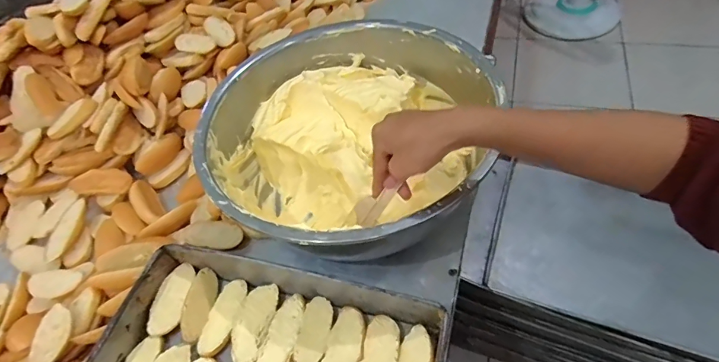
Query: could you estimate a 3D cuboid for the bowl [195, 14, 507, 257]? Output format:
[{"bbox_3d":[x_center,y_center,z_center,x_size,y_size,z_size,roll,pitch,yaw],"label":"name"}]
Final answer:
[{"bbox_3d":[-0.018,-0.055,0.583,0.357,0.152,0.374,-5,51,6],"label":"bowl"}]

